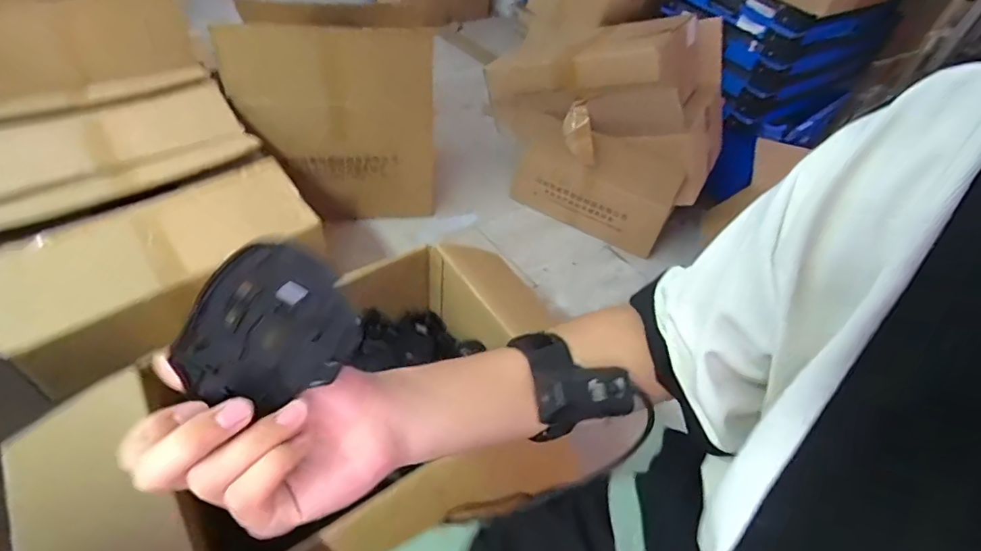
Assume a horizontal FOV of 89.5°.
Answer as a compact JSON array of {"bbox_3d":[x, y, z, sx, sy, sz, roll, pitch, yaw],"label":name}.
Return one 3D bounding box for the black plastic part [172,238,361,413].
[{"bbox_3d":[-0.111,0.030,0.246,0.070,0.093,0.008,41,16,-14],"label":"black plastic part"}]

